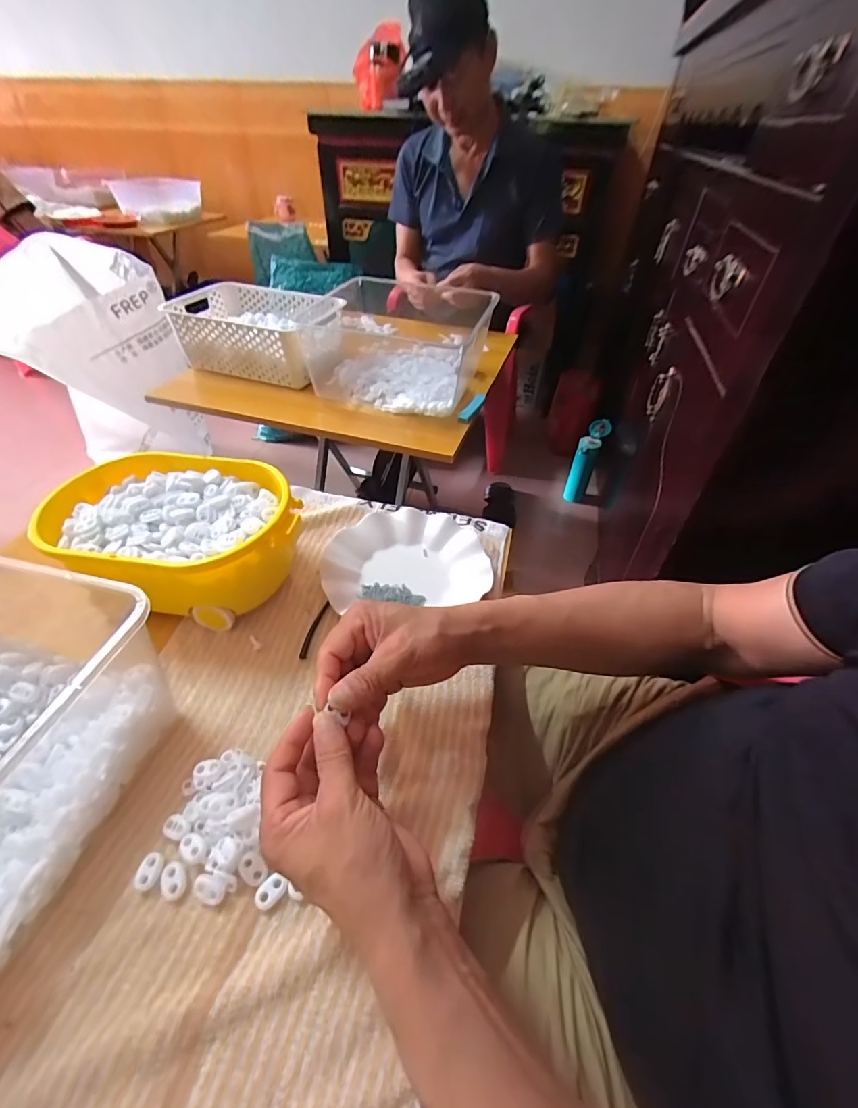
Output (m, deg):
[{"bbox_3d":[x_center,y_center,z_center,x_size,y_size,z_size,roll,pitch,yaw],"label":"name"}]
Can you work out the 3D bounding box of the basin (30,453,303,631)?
[{"bbox_3d":[-0.253,-0.014,0.474,0.247,0.103,0.168,9,46,7],"label":"basin"}]

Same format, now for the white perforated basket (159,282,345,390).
[{"bbox_3d":[-0.336,-0.443,0.904,0.292,0.114,0.204,16,46,14],"label":"white perforated basket"}]

